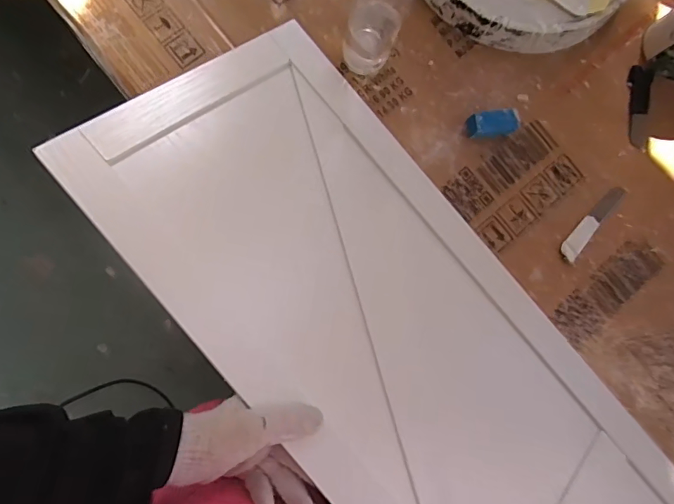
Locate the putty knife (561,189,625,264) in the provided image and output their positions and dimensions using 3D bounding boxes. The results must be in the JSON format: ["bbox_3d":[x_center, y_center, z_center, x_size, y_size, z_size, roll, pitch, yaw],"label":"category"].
[{"bbox_3d":[0.318,-0.039,0.559,0.022,0.012,0.126,45,81,-3],"label":"putty knife"}]

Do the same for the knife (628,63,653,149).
[{"bbox_3d":[0.392,-0.186,0.581,0.028,0.010,0.104,6,85,-8],"label":"knife"}]

